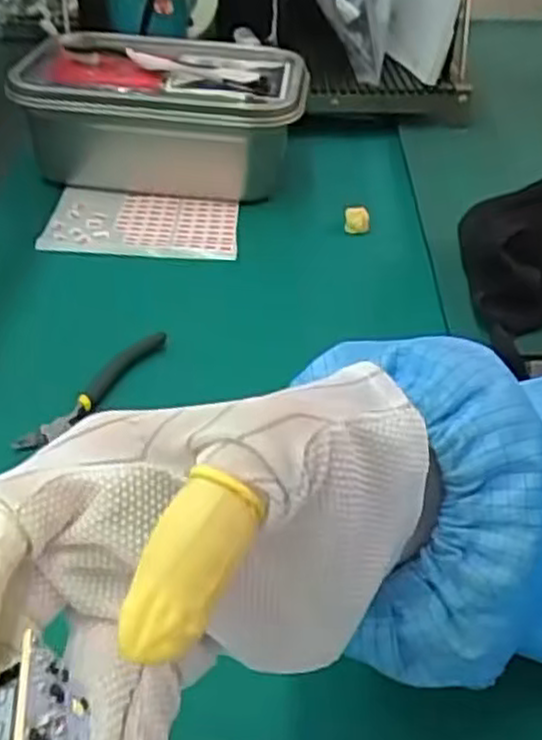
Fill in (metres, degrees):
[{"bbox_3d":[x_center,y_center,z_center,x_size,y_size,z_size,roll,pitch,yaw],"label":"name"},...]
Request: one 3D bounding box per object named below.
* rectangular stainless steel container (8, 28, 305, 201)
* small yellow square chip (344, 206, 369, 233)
[{"bbox_3d":[-0.088,-0.218,0.688,0.227,0.105,0.143,4,38,4],"label":"rectangular stainless steel container"},{"bbox_3d":[0.071,-0.124,0.648,0.020,0.020,0.011,7,25,12],"label":"small yellow square chip"}]

